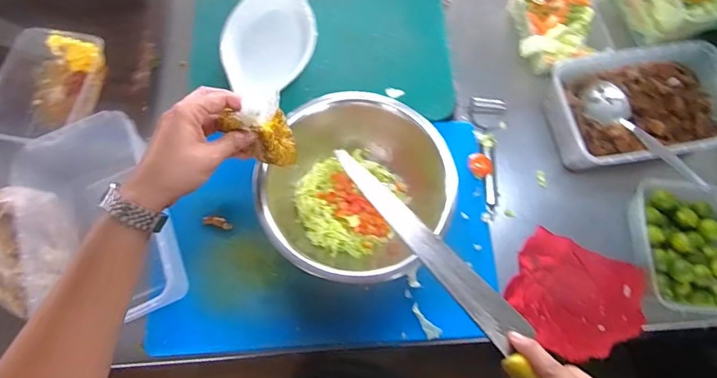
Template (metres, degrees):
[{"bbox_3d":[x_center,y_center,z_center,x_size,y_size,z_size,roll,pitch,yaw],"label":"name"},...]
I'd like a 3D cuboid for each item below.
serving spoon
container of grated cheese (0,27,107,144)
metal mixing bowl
[{"bbox_3d":[0.389,-0.074,0.616,0.062,0.030,0.207,-26,57,-9],"label":"serving spoon"},{"bbox_3d":[-0.435,-0.137,0.634,0.117,0.060,0.176,13,71,1],"label":"container of grated cheese"},{"bbox_3d":[-0.002,0.007,0.567,0.204,0.096,0.226,42,74,10],"label":"metal mixing bowl"}]

